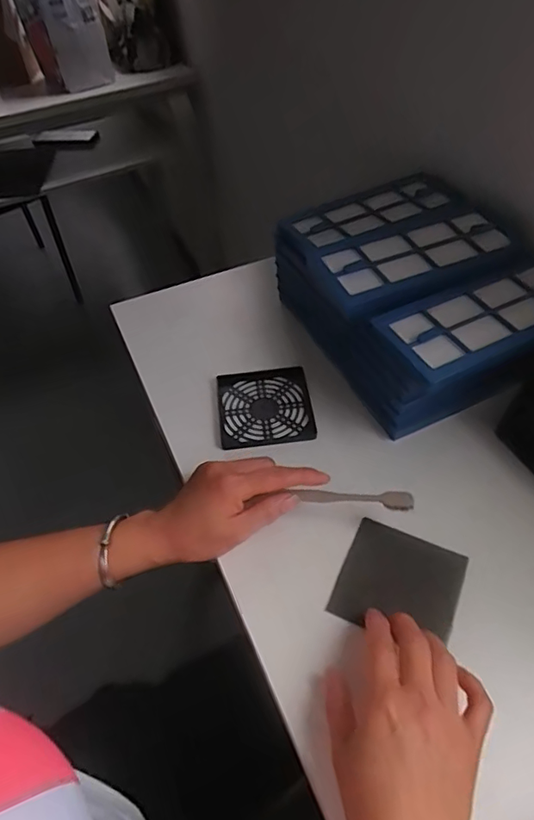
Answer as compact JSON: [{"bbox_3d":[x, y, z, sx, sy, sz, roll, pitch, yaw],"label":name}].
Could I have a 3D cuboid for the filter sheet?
[{"bbox_3d":[0.108,0.141,0.431,0.093,0.010,0.088,19,53,18],"label":"filter sheet"}]

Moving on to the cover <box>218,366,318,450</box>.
[{"bbox_3d":[-0.002,-0.003,0.557,0.097,0.011,0.098,-6,50,-3],"label":"cover"}]

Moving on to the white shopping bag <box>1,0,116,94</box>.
[{"bbox_3d":[-0.423,-0.798,1.067,0.180,0.279,0.127,-15,51,-10],"label":"white shopping bag"}]

